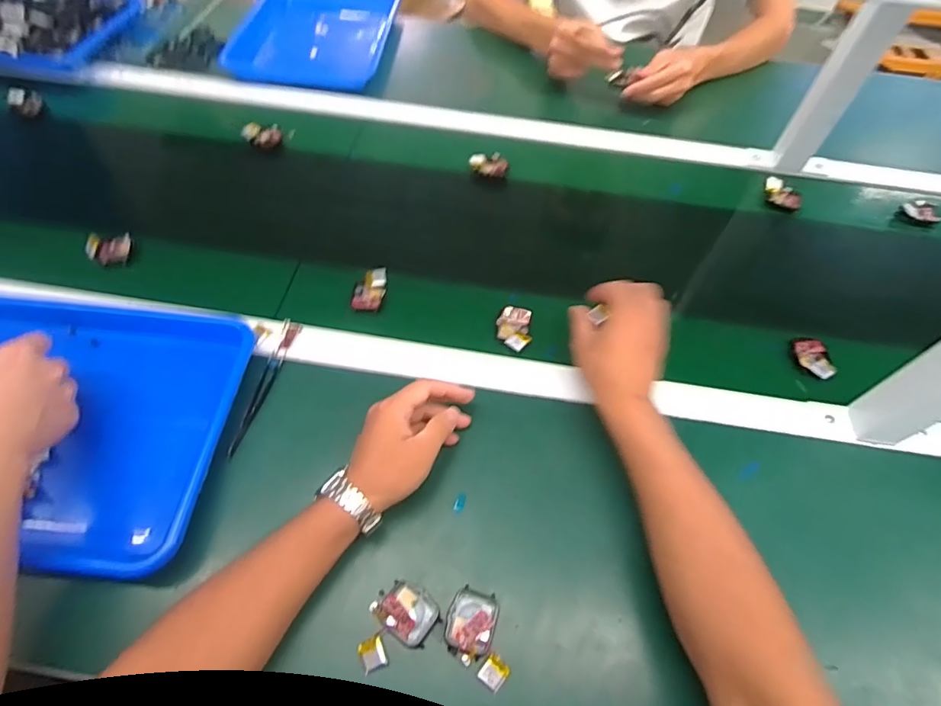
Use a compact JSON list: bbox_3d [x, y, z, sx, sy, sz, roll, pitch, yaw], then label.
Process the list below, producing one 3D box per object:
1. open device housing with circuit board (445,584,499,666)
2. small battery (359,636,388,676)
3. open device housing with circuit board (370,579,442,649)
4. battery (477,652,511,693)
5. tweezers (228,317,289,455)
[{"bbox_3d":[0.000,0.220,0.413,0.038,0.012,0.052,15,58,7],"label":"open device housing with circuit board"},{"bbox_3d":[-0.076,0.237,0.401,0.019,0.005,0.021,-21,60,-15],"label":"small battery"},{"bbox_3d":[-0.052,0.210,0.415,0.049,0.013,0.038,33,62,18],"label":"open device housing with circuit board"},{"bbox_3d":[0.019,0.249,0.397,0.019,0.006,0.021,34,62,18],"label":"battery"},{"bbox_3d":[-0.211,0.031,0.524,0.017,0.010,0.156,7,57,3],"label":"tweezers"}]

